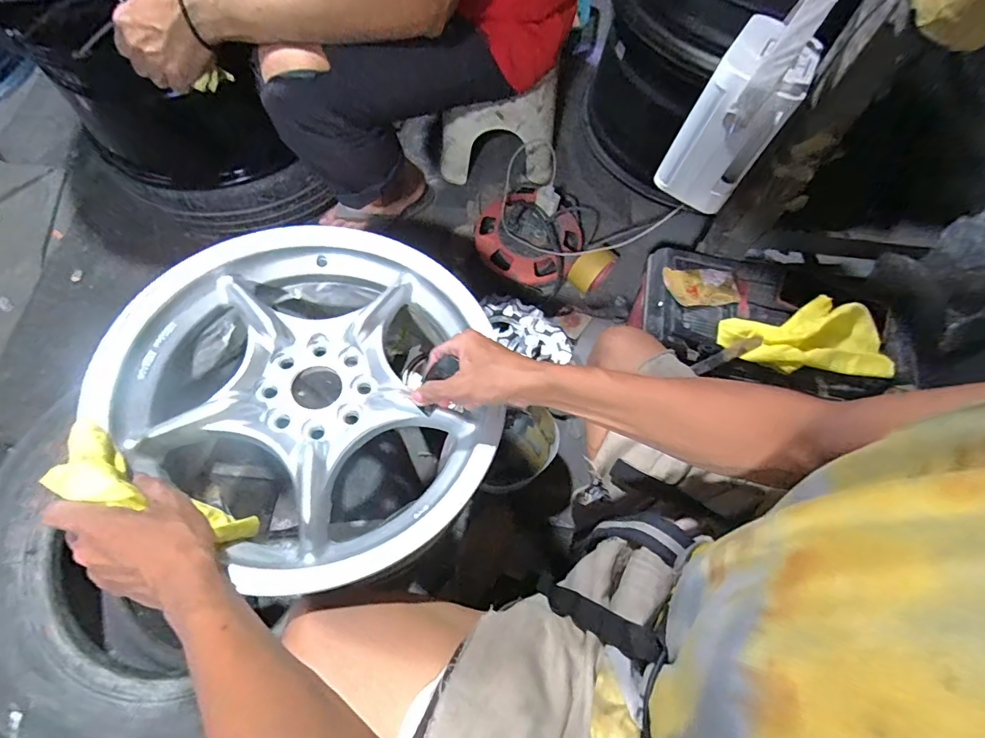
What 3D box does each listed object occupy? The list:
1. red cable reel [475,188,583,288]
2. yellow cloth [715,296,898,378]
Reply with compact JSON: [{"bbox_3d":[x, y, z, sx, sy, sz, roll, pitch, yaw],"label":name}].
[{"bbox_3d":[0.071,-0.272,0.899,0.202,0.101,0.220,1,68,-2],"label":"red cable reel"},{"bbox_3d":[0.460,-0.052,0.673,0.246,0.047,0.116,1,68,-2],"label":"yellow cloth"}]

